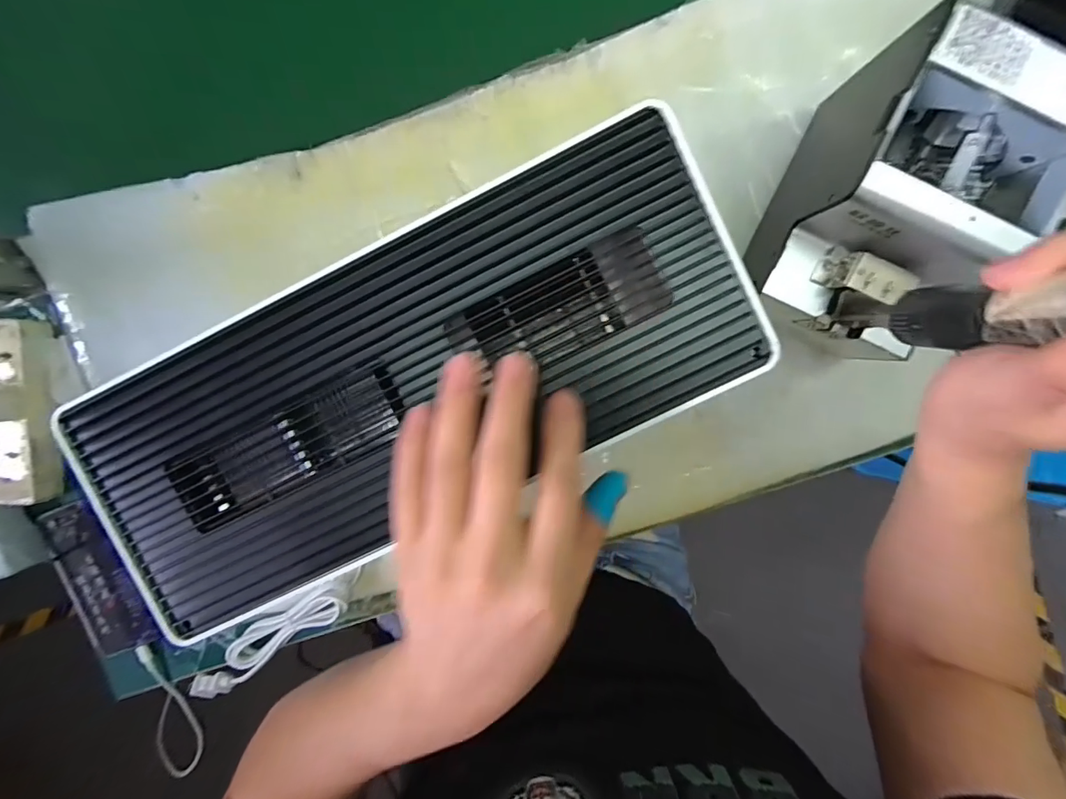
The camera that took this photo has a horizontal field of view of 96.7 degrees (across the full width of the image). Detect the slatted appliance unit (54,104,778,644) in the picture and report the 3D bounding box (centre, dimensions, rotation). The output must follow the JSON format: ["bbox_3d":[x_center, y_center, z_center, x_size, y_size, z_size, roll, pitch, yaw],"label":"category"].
[{"bbox_3d":[-0.061,-0.007,0.255,0.338,0.048,0.138,-26,94,6],"label":"slatted appliance unit"}]

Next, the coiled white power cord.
[{"bbox_3d":[-0.266,0.241,0.470,0.186,0.024,0.040,-36,93,5],"label":"coiled white power cord"}]

